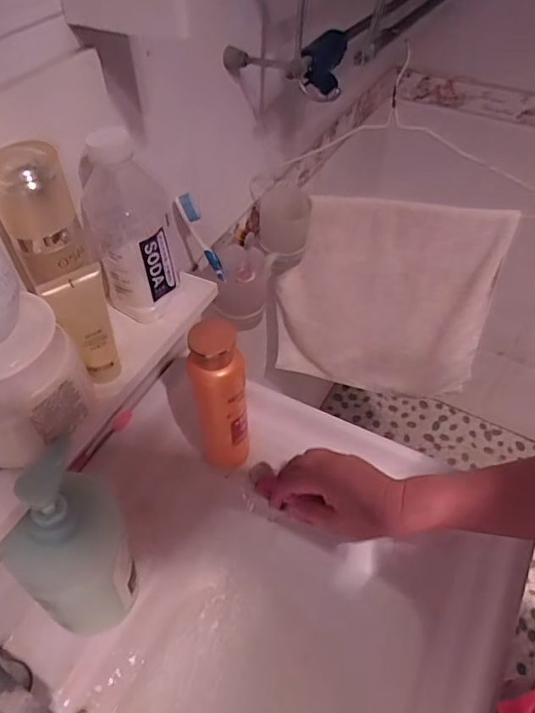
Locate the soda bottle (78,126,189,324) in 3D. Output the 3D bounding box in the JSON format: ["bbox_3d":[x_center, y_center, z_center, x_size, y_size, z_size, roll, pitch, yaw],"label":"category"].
[{"bbox_3d":[-0.111,-0.107,0.440,0.065,0.154,0.059,-23,52,-19],"label":"soda bottle"}]

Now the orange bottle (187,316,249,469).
[{"bbox_3d":[-0.054,0.053,0.589,0.058,0.212,0.044,-11,49,-9],"label":"orange bottle"}]

